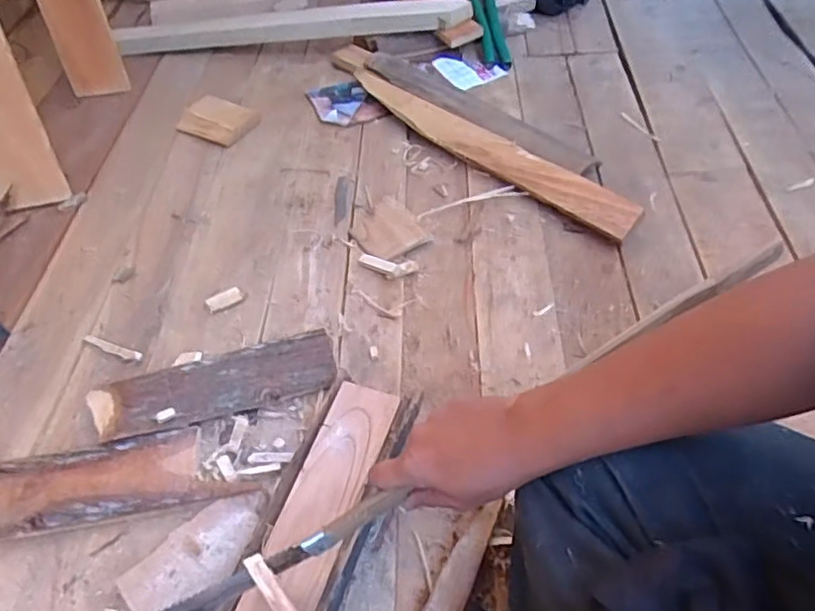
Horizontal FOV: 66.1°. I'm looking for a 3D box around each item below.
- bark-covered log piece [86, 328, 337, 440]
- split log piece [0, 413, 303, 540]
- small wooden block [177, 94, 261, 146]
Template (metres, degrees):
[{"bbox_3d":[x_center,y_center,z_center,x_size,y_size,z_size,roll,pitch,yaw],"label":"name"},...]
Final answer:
[{"bbox_3d":[-0.200,0.085,0.661,0.245,0.029,0.073,-16,49,-9],"label":"bark-covered log piece"},{"bbox_3d":[-0.282,0.165,0.609,0.342,0.023,0.089,-9,49,-3],"label":"split log piece"},{"bbox_3d":[-0.305,-0.301,1.013,0.119,0.024,0.082,20,54,21],"label":"small wooden block"}]

